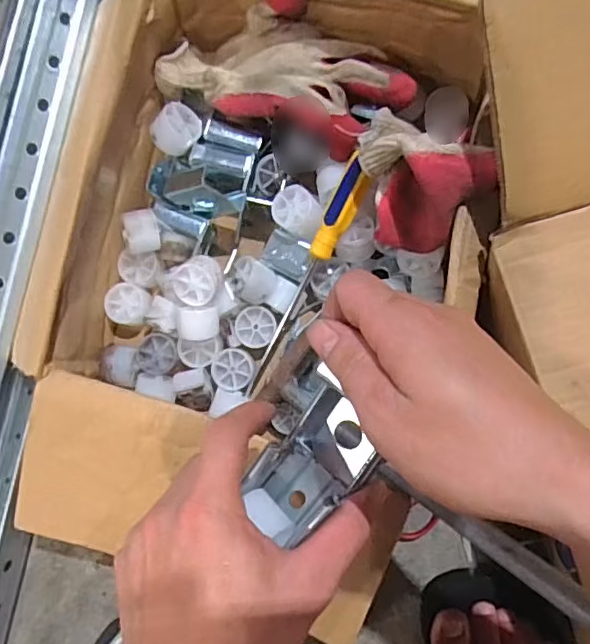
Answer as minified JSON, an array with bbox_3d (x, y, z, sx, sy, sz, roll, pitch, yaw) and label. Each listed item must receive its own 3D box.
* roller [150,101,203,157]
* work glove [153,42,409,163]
[{"bbox_3d":[-0.095,-0.155,0.469,0.028,0.026,0.040,27,86,7],"label":"roller"},{"bbox_3d":[-0.009,-0.196,0.460,0.200,0.043,0.088,22,85,6],"label":"work glove"}]

